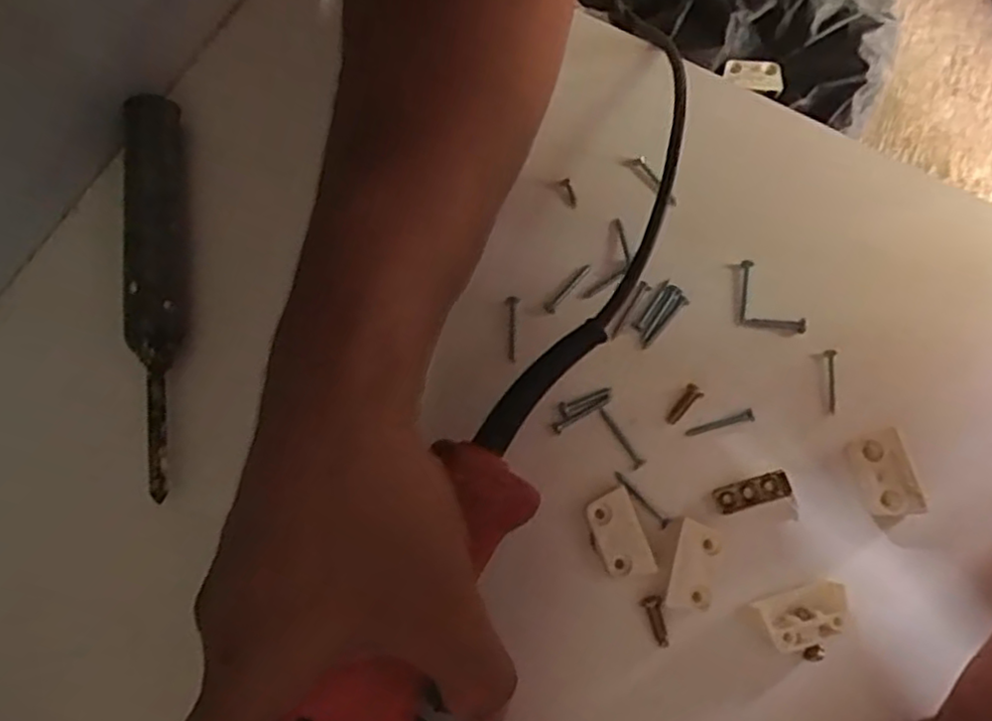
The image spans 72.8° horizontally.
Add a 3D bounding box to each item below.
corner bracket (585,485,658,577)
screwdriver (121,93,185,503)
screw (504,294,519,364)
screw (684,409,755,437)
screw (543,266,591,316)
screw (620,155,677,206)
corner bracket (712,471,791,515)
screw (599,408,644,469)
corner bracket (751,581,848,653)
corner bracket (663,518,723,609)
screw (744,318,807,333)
[{"bbox_3d":[0.052,0.076,0.294,0.021,0.013,0.036,-20,76,-5],"label":"corner bracket"},{"bbox_3d":[-0.158,-0.037,0.317,0.024,0.029,0.194,-8,75,-2],"label":"screwdriver"},{"bbox_3d":[0.007,-0.016,0.322,0.007,0.004,0.032,5,75,2],"label":"screw"},{"bbox_3d":[0.103,0.029,0.311,0.032,0.004,0.005,-16,76,-4],"label":"screw"},{"bbox_3d":[0.036,-0.035,0.330,0.006,0.004,0.032,42,79,10],"label":"screw"},{"bbox_3d":[0.080,-0.092,0.344,0.009,0.004,0.035,-36,78,-9],"label":"screw"},{"bbox_3d":[0.115,0.059,0.303,0.033,0.005,0.012,-16,76,-4],"label":"corner bracket"},{"bbox_3d":[0.058,0.035,0.310,0.005,0.004,0.031,-29,77,-7],"label":"screw"},{"bbox_3d":[0.131,0.108,0.286,0.036,0.015,0.019,-17,76,-4],"label":"corner bracket"},{"bbox_3d":[0.085,0.088,0.291,0.018,0.013,0.035,16,76,4],"label":"corner bracket"},{"bbox_3d":[0.134,-0.018,0.324,0.029,0.004,0.007,8,75,2],"label":"screw"}]

